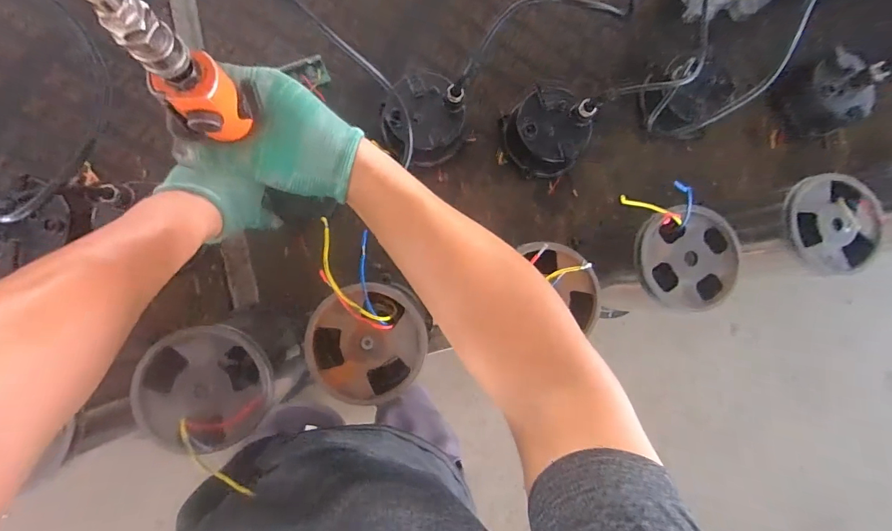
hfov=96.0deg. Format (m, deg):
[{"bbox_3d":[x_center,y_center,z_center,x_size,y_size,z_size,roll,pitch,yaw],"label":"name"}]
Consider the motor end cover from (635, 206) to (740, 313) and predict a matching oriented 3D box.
[{"bbox_3d":[0.269,-0.007,0.443,0.110,0.021,0.110,-2,88,-6],"label":"motor end cover"}]

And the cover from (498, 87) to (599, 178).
[{"bbox_3d":[0.149,-0.196,0.596,0.115,0.076,0.121,-31,91,-7],"label":"cover"}]

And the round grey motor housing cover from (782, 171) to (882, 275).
[{"bbox_3d":[0.449,-0.051,0.462,0.106,0.029,0.102,0,87,-6],"label":"round grey motor housing cover"}]

